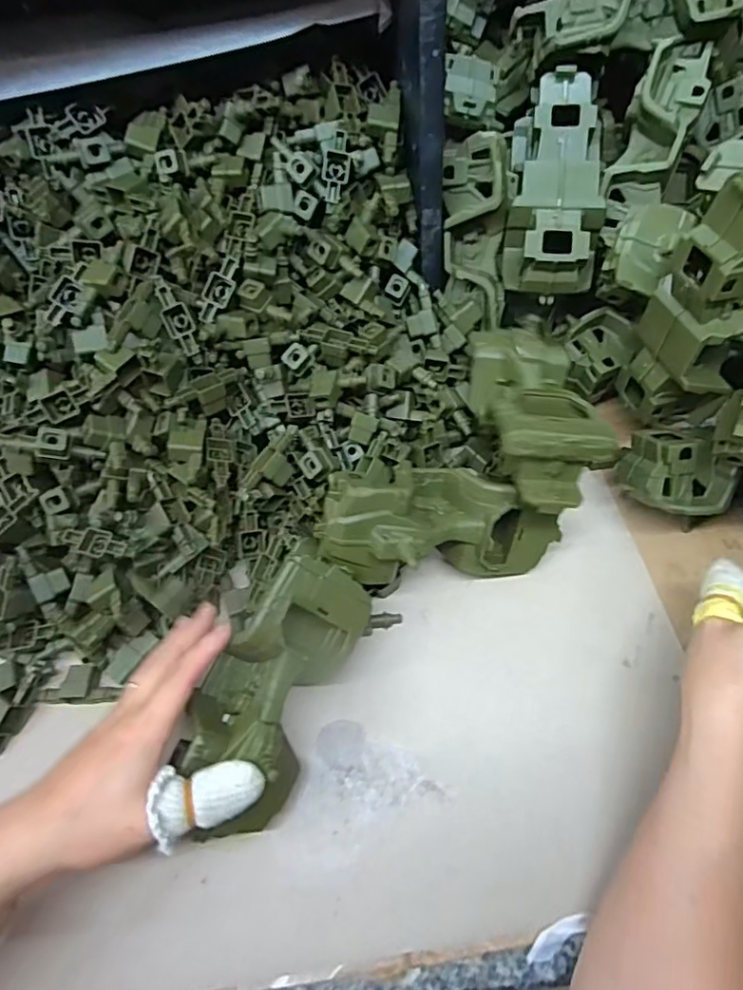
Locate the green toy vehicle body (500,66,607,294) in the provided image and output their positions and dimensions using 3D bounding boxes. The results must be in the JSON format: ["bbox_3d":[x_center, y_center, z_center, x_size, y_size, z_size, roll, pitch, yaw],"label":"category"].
[{"bbox_3d":[0.157,-0.262,0.474,0.077,0.056,0.186,5,85,7],"label":"green toy vehicle body"}]

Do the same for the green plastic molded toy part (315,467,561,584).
[{"bbox_3d":[0.049,0.019,0.410,0.173,0.075,0.070,4,57,-23],"label":"green plastic molded toy part"}]

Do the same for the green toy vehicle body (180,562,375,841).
[{"bbox_3d":[-0.067,0.121,0.361,0.073,0.075,0.162,21,64,16],"label":"green toy vehicle body"}]

